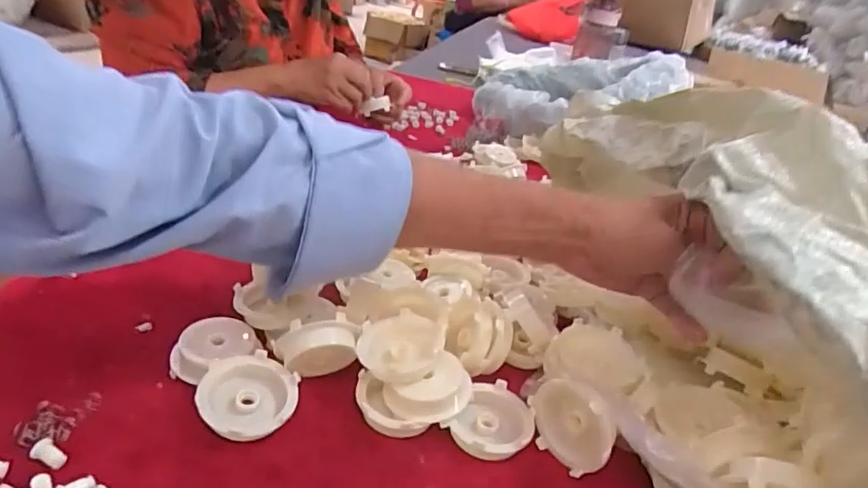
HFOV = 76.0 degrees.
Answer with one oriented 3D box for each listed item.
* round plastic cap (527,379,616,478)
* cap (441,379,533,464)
[{"bbox_3d":[0.087,0.114,0.355,0.017,0.053,0.057,-10,35,-36],"label":"round plastic cap"},{"bbox_3d":[0.039,0.118,0.372,0.052,0.018,0.057,10,28,-5],"label":"cap"}]

